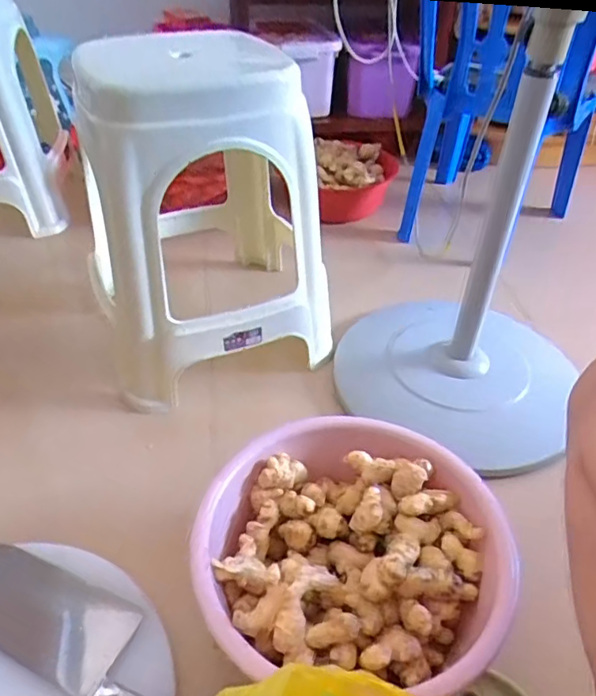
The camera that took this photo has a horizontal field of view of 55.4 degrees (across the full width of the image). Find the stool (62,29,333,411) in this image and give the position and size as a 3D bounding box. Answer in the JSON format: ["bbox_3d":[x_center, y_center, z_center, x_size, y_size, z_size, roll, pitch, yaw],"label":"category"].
[{"bbox_3d":[-0.151,-0.221,0.878,0.334,0.429,0.377,-13,42,-17],"label":"stool"}]

